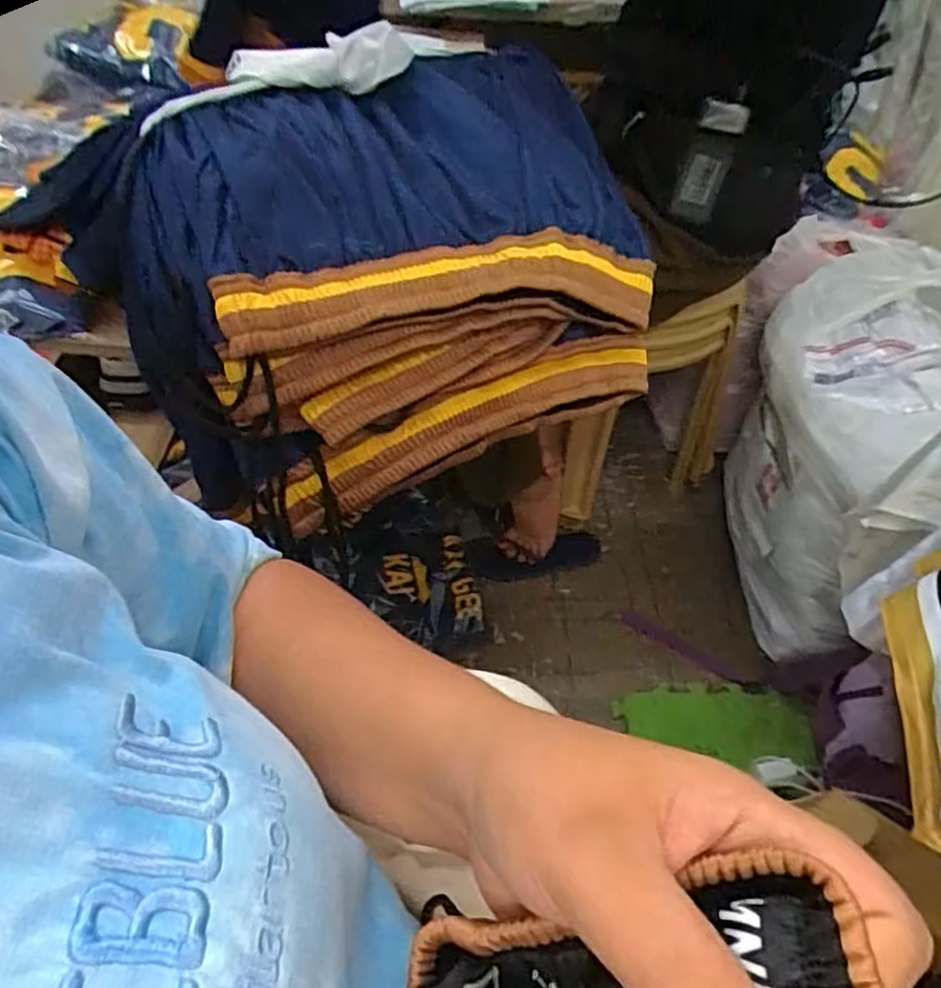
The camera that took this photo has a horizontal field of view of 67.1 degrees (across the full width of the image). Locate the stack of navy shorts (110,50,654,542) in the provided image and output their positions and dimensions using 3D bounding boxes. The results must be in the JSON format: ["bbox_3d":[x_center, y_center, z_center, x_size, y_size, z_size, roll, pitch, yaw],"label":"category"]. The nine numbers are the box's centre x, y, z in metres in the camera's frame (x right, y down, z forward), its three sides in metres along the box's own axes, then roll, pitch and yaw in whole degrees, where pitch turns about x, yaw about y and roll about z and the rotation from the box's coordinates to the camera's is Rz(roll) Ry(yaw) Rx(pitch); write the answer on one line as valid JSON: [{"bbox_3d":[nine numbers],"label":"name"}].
[{"bbox_3d":[-0.053,-0.149,0.508,0.358,0.213,0.197,-23,52,-21],"label":"stack of navy shorts"}]

